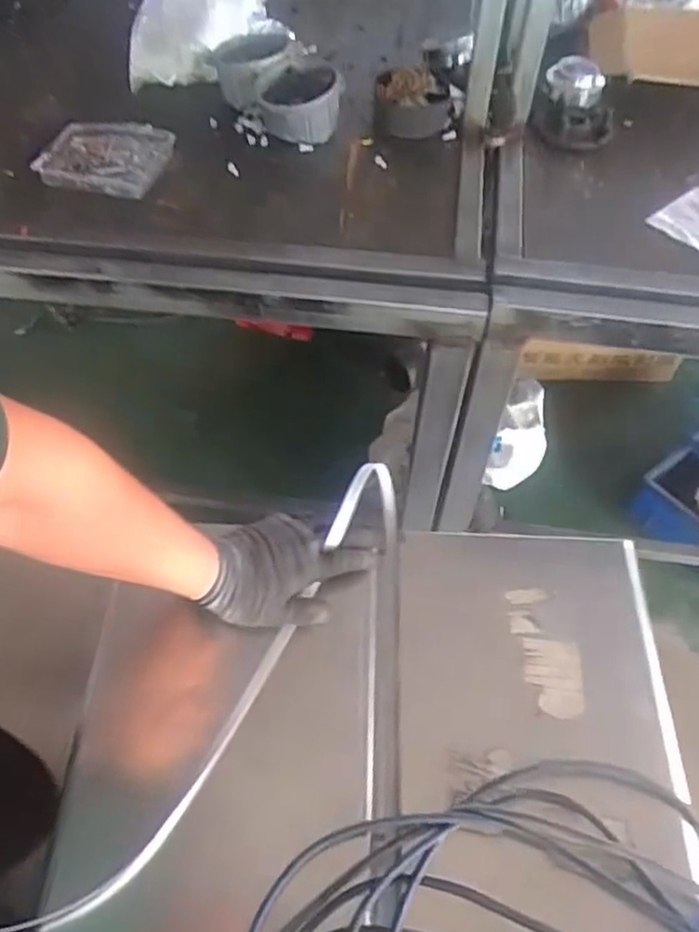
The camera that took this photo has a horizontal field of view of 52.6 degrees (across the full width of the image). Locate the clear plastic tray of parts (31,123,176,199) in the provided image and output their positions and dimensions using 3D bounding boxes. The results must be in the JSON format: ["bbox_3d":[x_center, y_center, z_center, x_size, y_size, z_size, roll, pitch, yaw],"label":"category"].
[{"bbox_3d":[-0.365,-0.471,1.064,0.172,0.032,0.153,7,56,8],"label":"clear plastic tray of parts"}]

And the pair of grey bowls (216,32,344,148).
[{"bbox_3d":[-0.119,-0.632,1.153,0.155,0.076,0.281,-27,59,-15],"label":"pair of grey bowls"}]

